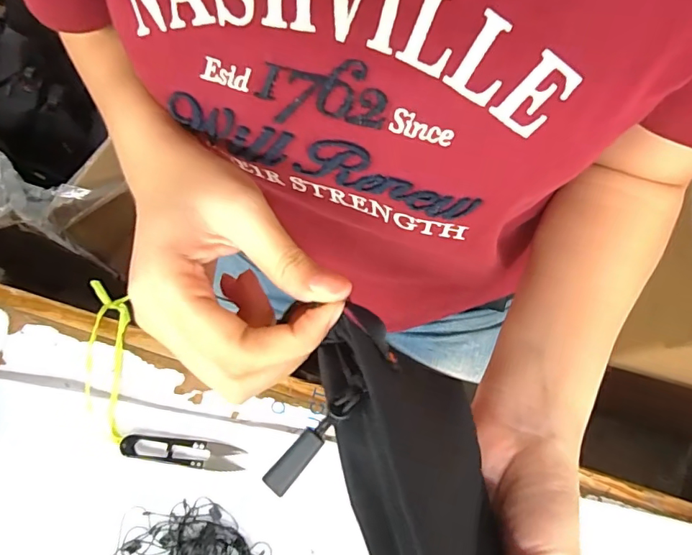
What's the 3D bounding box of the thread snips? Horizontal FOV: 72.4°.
[{"bbox_3d":[-0.137,0.147,0.399,0.101,0.011,0.022,8,73,2],"label":"thread snips"}]

